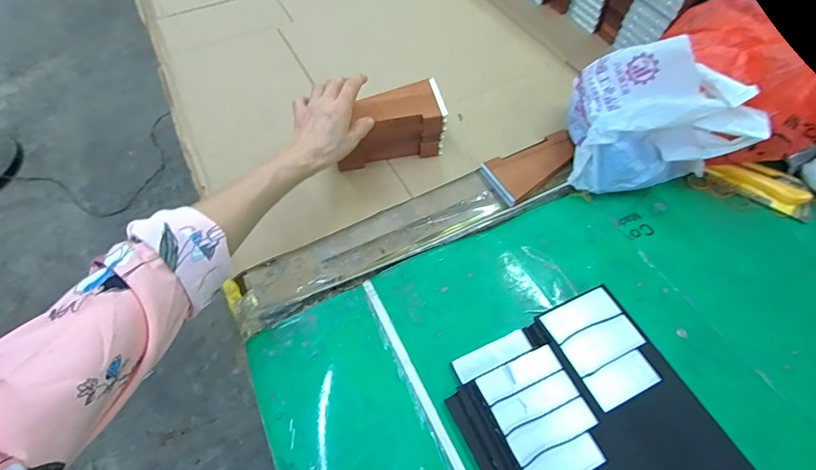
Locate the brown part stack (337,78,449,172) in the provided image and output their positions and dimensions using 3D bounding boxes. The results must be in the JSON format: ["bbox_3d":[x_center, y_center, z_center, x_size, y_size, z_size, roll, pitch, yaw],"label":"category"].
[{"bbox_3d":[-0.029,-0.156,0.574,0.150,0.080,0.075,-10,57,-6],"label":"brown part stack"}]

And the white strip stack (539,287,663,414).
[{"bbox_3d":[0.208,0.121,0.430,0.085,0.018,0.108,-22,59,-13],"label":"white strip stack"}]

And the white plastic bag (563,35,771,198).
[{"bbox_3d":[0.313,-0.145,0.518,0.178,0.159,0.131,5,57,4],"label":"white plastic bag"}]

